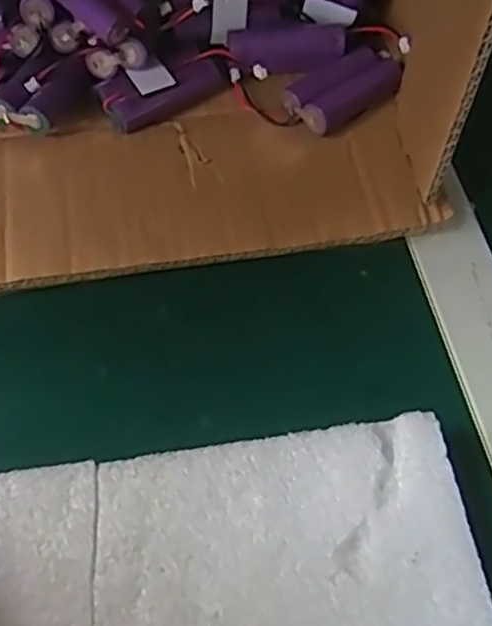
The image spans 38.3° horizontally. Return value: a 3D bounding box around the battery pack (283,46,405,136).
[{"bbox_3d":[0.056,-0.128,0.404,0.069,0.018,0.036,-31,63,-17],"label":"battery pack"}]

